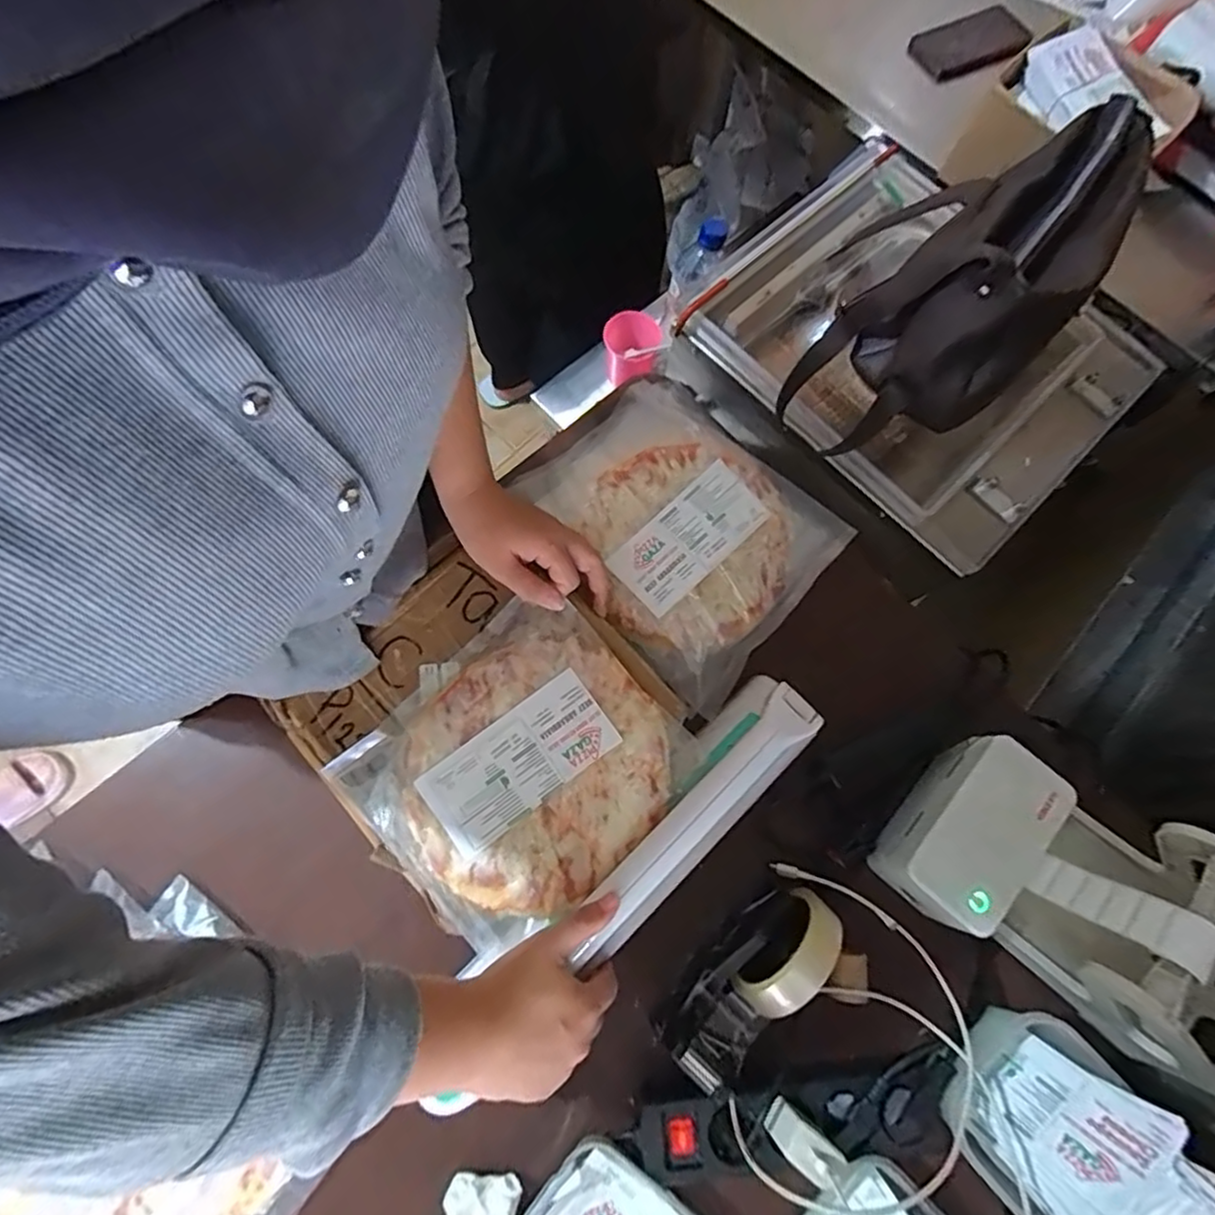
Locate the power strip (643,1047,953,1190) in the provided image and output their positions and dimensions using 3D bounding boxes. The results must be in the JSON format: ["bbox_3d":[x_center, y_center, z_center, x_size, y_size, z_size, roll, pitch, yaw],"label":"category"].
[{"bbox_3d":[0.145,0.391,0.479,0.238,0.038,0.065,-5,73,-3],"label":"power strip"}]

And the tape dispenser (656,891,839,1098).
[{"bbox_3d":[0.111,0.292,0.493,0.155,0.077,0.060,-40,78,-13],"label":"tape dispenser"}]

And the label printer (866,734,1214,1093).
[{"bbox_3d":[0.381,0.228,0.485,0.274,0.122,0.146,34,75,8],"label":"label printer"}]

